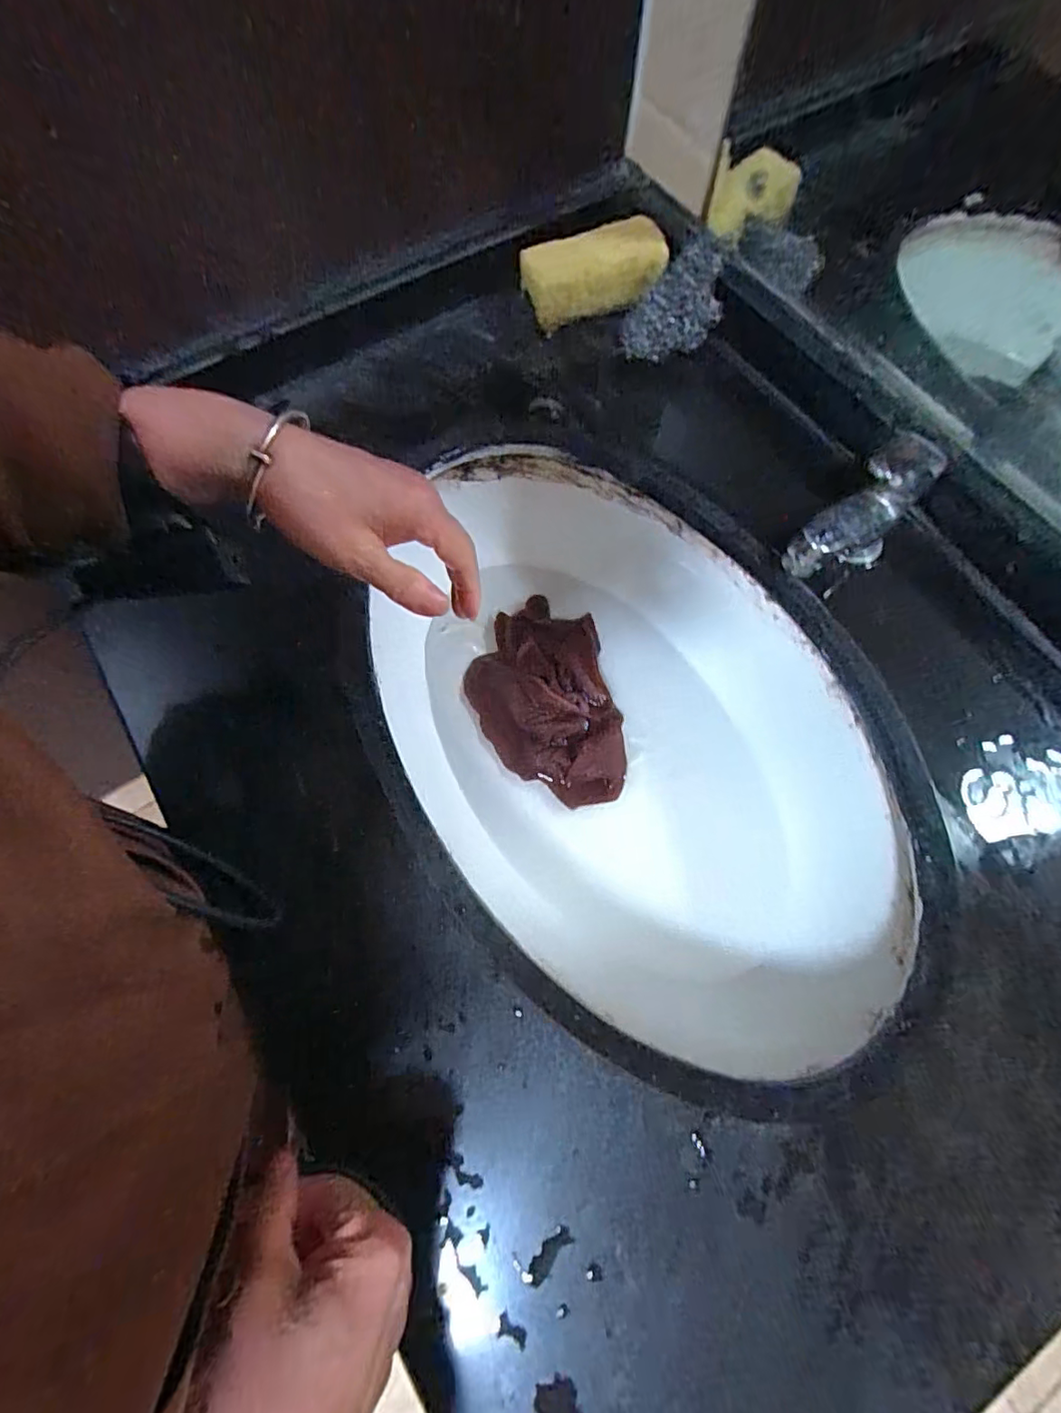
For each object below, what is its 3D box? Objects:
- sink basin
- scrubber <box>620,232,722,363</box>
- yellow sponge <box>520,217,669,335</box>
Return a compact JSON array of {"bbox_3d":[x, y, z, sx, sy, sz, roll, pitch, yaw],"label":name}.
[{"bbox_3d":[0.066,0.011,0.487,0.308,0.137,0.496,-30,73,-10],"label":"sink basin"},{"bbox_3d":[0.126,-0.338,0.495,0.062,0.027,0.103,43,108,-3],"label":"scrubber"},{"bbox_3d":[0.057,-0.391,0.531,0.123,0.054,0.052,-15,71,-6],"label":"yellow sponge"}]

